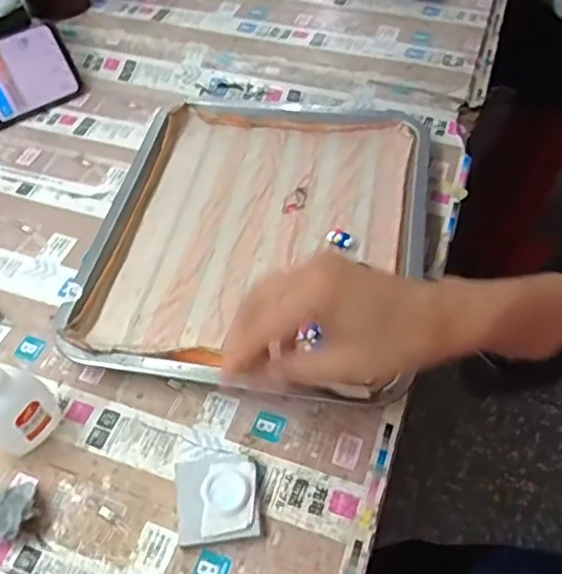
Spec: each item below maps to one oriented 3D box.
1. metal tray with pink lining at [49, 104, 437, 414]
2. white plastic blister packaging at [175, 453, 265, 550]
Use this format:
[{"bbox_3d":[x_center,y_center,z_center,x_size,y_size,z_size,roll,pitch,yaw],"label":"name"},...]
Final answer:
[{"bbox_3d":[-0.018,-0.052,0.503,0.263,0.028,0.297,9,54,6],"label":"metal tray with pink lining"},{"bbox_3d":[-0.039,0.129,0.369,0.050,0.013,0.056,-5,54,-4],"label":"white plastic blister packaging"}]

